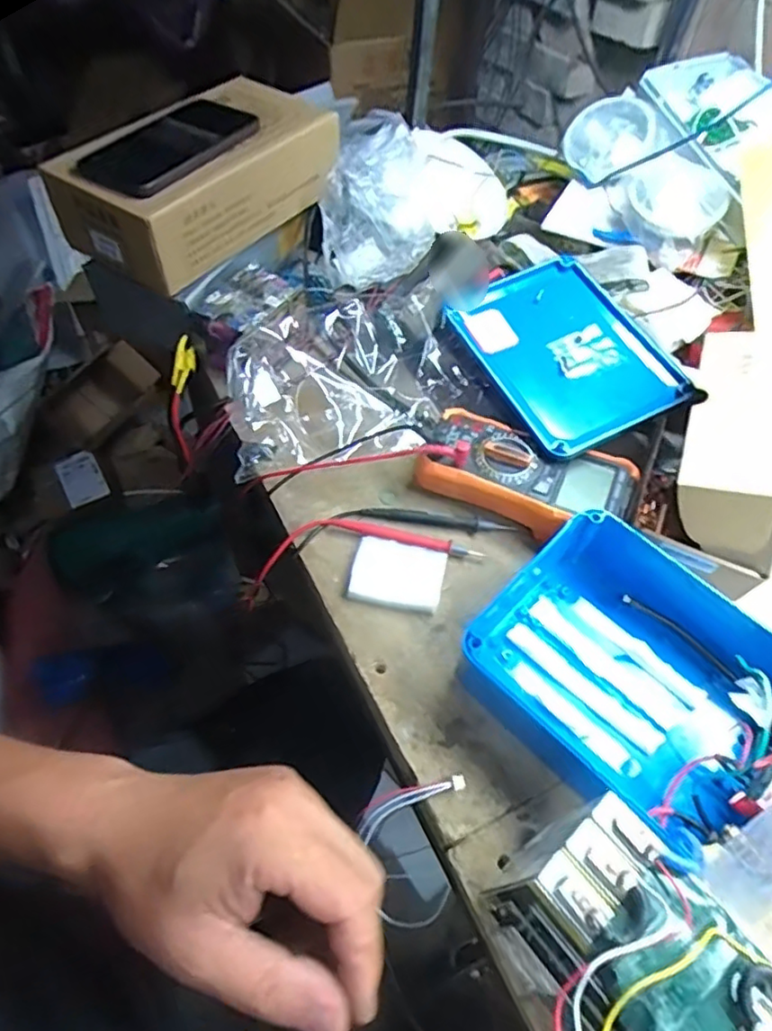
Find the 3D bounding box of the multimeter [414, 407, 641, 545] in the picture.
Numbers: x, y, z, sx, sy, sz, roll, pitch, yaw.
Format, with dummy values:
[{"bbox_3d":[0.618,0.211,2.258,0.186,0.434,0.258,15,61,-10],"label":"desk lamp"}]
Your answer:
[{"bbox_3d":[0.116,-0.028,0.527,0.173,0.045,0.090,21,57,12],"label":"multimeter"}]

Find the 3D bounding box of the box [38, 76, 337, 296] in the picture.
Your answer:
[{"bbox_3d":[-0.187,-0.341,0.617,0.158,0.085,0.256,35,61,20],"label":"box"}]

